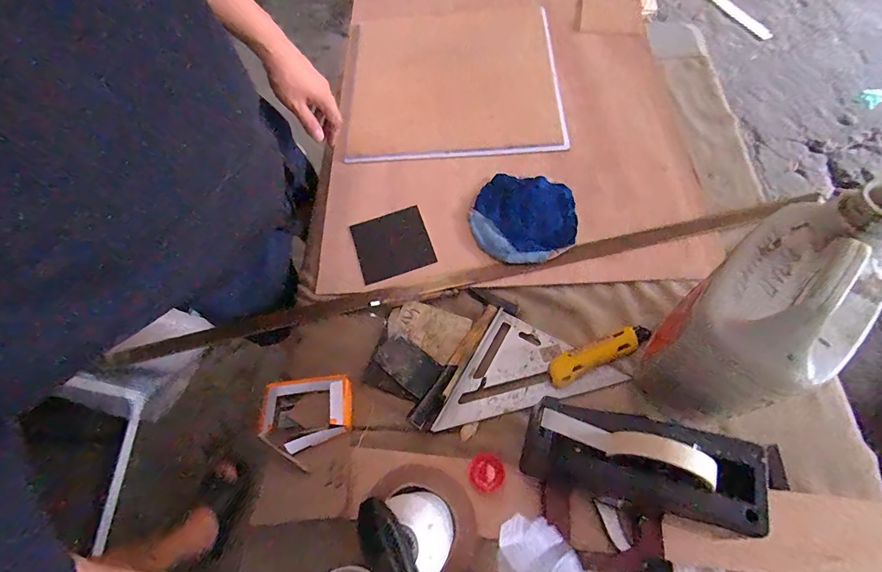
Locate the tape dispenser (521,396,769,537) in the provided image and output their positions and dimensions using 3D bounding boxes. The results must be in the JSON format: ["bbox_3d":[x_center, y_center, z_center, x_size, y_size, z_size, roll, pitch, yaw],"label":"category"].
[{"bbox_3d":[0.180,0.162,0.390,0.209,0.107,0.075,7,64,23],"label":"tape dispenser"}]

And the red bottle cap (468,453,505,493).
[{"bbox_3d":[0.052,0.213,0.473,0.040,0.007,0.038,-1,64,3],"label":"red bottle cap"}]

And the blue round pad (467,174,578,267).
[{"bbox_3d":[0.122,-0.100,0.621,0.151,0.014,0.152,-1,64,3],"label":"blue round pad"}]

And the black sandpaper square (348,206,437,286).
[{"bbox_3d":[-0.075,-0.064,0.632,0.111,0.006,0.110,-20,64,-2],"label":"black sandpaper square"}]

